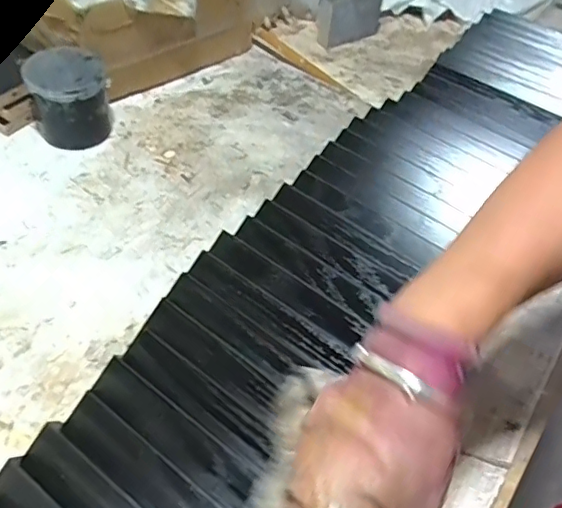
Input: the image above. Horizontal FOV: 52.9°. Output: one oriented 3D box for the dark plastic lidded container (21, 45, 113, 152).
[{"bbox_3d":[-0.231,-0.168,0.617,0.081,0.096,0.071,-13,52,-17],"label":"dark plastic lidded container"}]

